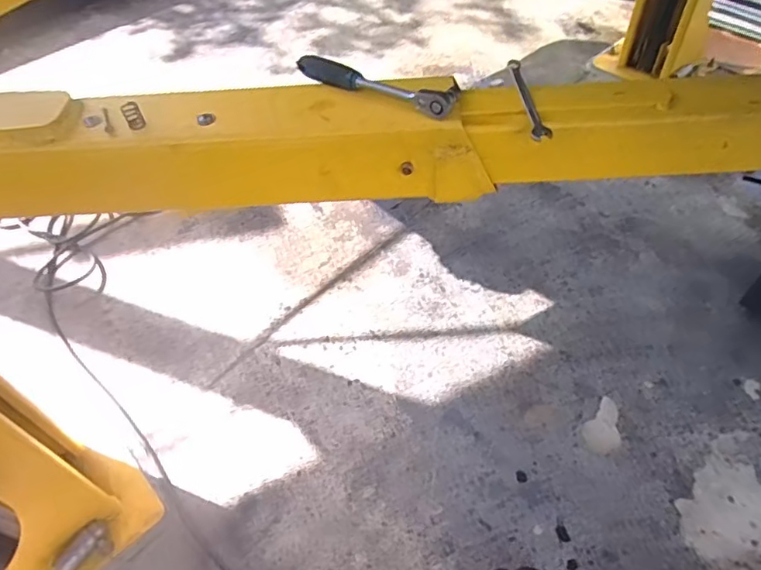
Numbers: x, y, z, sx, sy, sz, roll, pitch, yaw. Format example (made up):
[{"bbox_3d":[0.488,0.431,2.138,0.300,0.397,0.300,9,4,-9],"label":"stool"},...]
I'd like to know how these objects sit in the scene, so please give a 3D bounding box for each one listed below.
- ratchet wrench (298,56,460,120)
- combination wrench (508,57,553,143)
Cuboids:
[{"bbox_3d":[-0.005,-0.222,0.588,0.186,0.022,0.046,21,56,19],"label":"ratchet wrench"},{"bbox_3d":[0.161,-0.203,0.592,0.021,0.009,0.140,-5,51,0],"label":"combination wrench"}]

